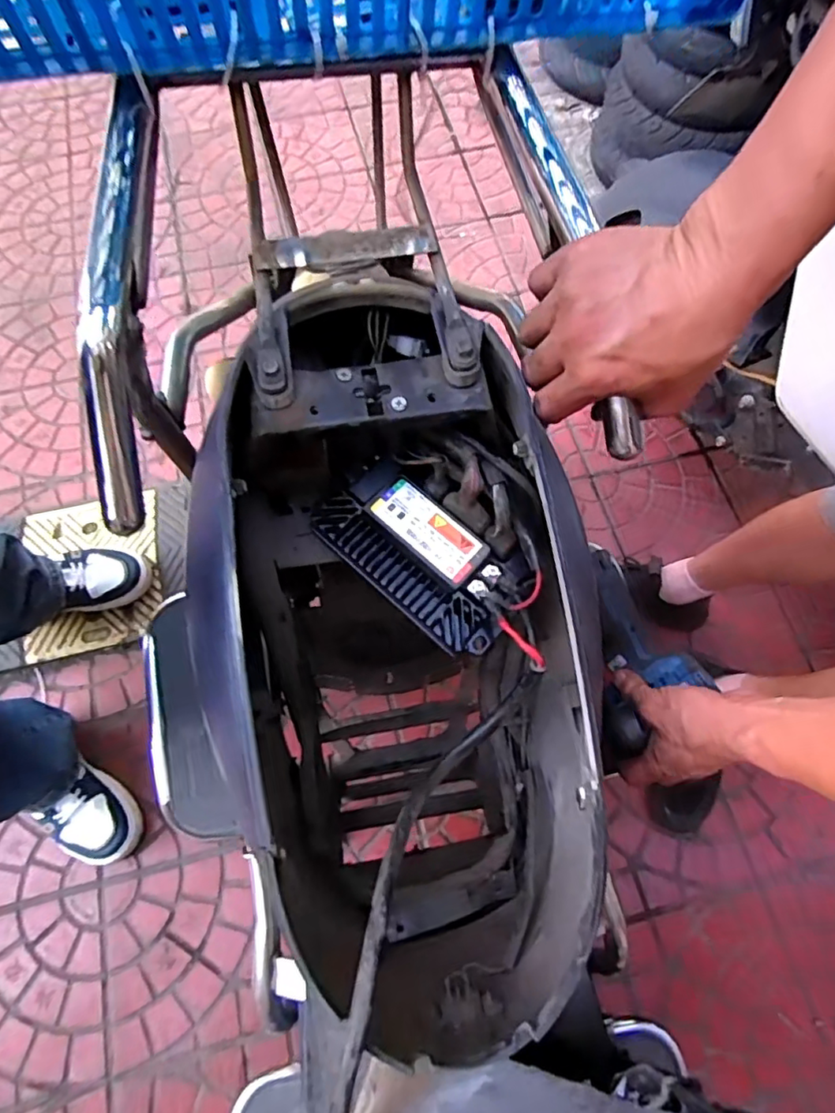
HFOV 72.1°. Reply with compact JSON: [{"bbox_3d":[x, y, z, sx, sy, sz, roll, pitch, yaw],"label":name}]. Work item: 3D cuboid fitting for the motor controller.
[{"bbox_3d":[0.001,0.001,0.435,0.162,0.040,0.076,42,77,8],"label":"motor controller"}]

